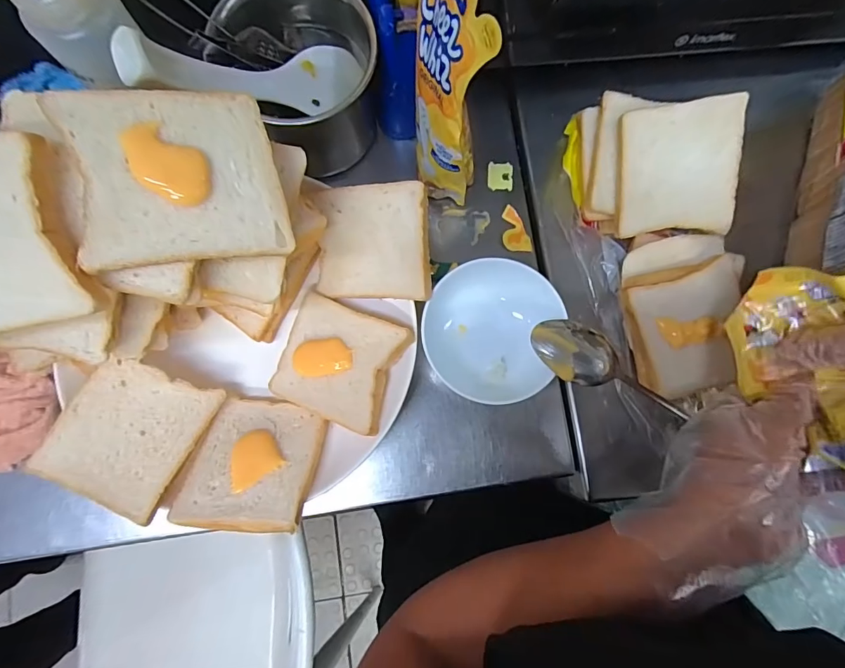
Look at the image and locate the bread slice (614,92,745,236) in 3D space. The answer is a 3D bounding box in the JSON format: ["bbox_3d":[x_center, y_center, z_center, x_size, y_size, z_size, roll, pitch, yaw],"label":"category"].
[{"bbox_3d":[0.193,-0.125,0.328,0.084,0.006,0.094,-1,99,5],"label":"bread slice"}]

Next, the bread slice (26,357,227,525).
[{"bbox_3d":[-0.199,0.066,0.295,0.082,0.009,0.088,27,66,-8],"label":"bread slice"}]

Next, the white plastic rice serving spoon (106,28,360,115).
[{"bbox_3d":[-0.101,-0.175,0.293,0.176,0.037,0.055,-29,81,-46],"label":"white plastic rice serving spoon"}]

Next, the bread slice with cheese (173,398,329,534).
[{"bbox_3d":[-0.118,0.090,0.306,0.082,0.008,0.089,6,52,4],"label":"bread slice with cheese"}]

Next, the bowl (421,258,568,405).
[{"bbox_3d":[0.050,-0.002,0.340,0.097,0.051,0.103,0,81,-2],"label":"bowl"}]

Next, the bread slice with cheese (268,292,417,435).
[{"bbox_3d":[-0.063,0.021,0.328,0.096,0.016,0.082,18,81,22],"label":"bread slice with cheese"}]

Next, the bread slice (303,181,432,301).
[{"bbox_3d":[-0.039,-0.067,0.320,0.091,0.017,0.081,4,100,25],"label":"bread slice"}]

